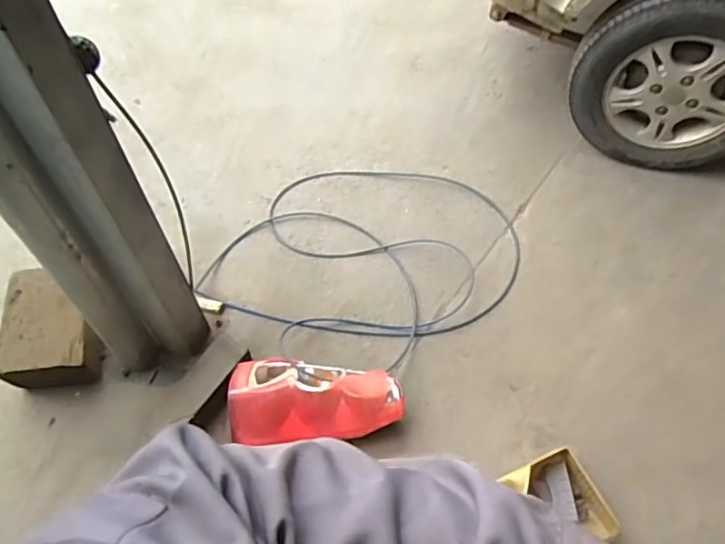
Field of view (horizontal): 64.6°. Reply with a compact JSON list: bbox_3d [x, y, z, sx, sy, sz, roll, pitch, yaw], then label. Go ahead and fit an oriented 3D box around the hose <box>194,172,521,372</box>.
[{"bbox_3d":[0.012,-0.055,1.696,0.785,0.034,0.797,-2,54,2],"label":"hose"}]

